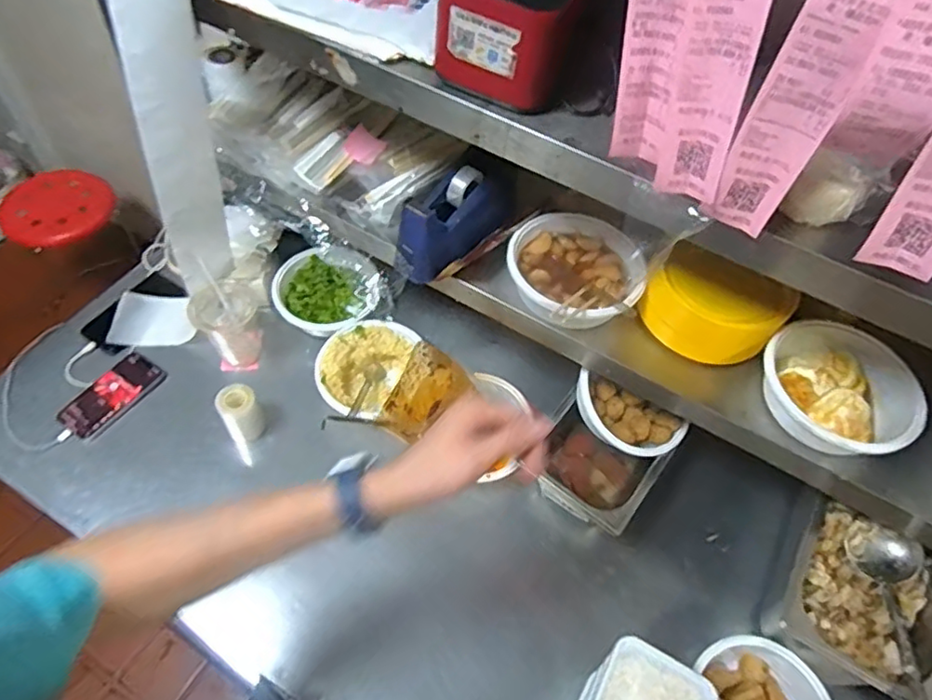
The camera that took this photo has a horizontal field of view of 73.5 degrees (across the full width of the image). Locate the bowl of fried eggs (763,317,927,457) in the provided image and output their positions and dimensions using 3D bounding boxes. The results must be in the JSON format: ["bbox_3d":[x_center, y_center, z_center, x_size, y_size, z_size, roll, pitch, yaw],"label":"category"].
[{"bbox_3d":[0.423,0.044,0.711,0.154,0.053,0.171,-33,64,-24],"label":"bowl of fried eggs"}]

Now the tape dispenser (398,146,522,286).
[{"bbox_3d":[-0.011,-0.166,0.793,0.093,0.085,0.172,32,59,17],"label":"tape dispenser"}]

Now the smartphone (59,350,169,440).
[{"bbox_3d":[-0.521,0.065,0.920,0.083,0.010,0.140,27,58,14],"label":"smartphone"}]

